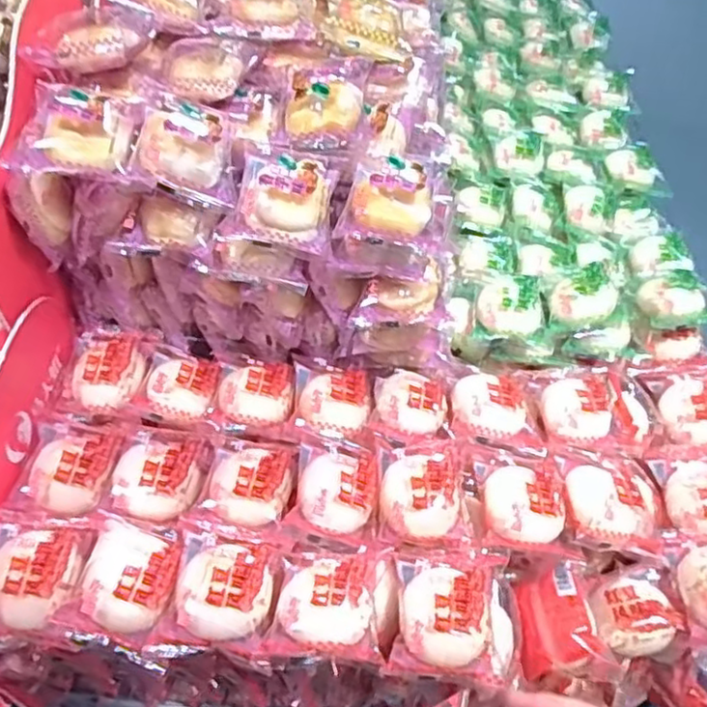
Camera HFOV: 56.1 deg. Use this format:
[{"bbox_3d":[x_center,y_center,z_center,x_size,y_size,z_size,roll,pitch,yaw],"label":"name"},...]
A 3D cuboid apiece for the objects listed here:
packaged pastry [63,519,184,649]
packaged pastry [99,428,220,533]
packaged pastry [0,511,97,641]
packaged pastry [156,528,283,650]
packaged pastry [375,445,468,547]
[{"bbox_3d":[-0.141,0.143,0.417,0.057,0.031,0.068,7,52,2],"label":"packaged pastry"},{"bbox_3d":[-0.141,0.087,0.483,0.062,0.029,0.070,12,52,5],"label":"packaged pastry"},{"bbox_3d":[-0.203,0.139,0.421,0.064,0.037,0.074,3,52,-1],"label":"packaged pastry"},{"bbox_3d":[-0.080,0.144,0.410,0.063,0.019,0.067,11,52,5],"label":"packaged pastry"},{"bbox_3d":[0.051,0.096,0.469,0.062,0.030,0.069,4,52,0],"label":"packaged pastry"}]

